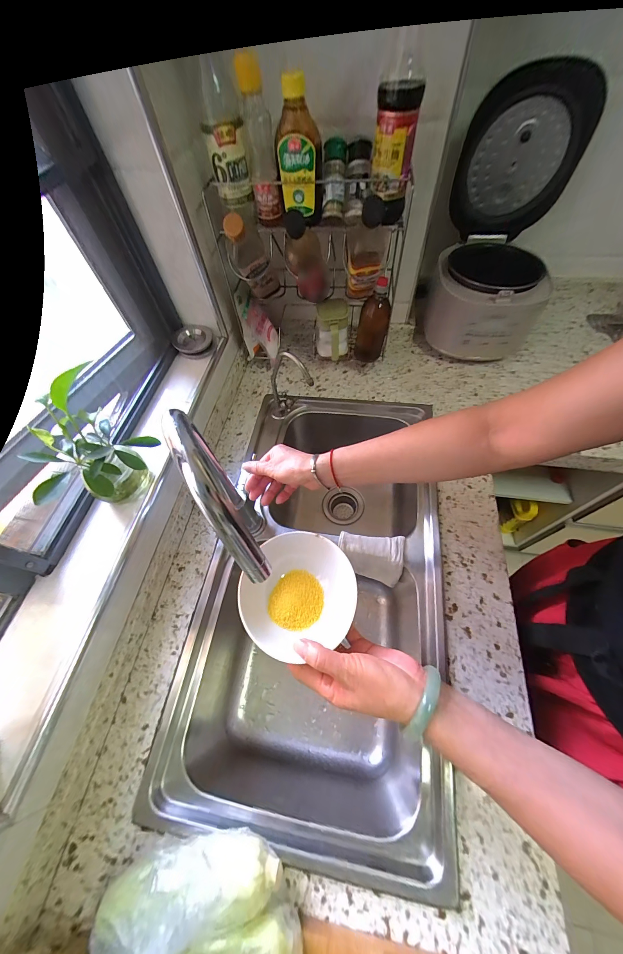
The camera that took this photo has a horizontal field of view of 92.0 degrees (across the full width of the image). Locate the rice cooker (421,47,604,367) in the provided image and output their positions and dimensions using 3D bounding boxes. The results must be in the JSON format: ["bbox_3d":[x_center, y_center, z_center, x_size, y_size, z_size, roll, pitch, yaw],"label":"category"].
[{"bbox_3d":[0.414,-0.519,0.661,0.238,0.412,0.331,14,62,12],"label":"rice cooker"}]

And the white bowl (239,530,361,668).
[{"bbox_3d":[-0.016,0.138,0.357,0.133,0.049,0.129,-2,60,3],"label":"white bowl"}]

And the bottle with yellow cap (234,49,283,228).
[{"bbox_3d":[-0.082,-0.520,0.483,0.043,0.183,0.050,-8,60,-1],"label":"bottle with yellow cap"}]

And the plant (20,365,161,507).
[{"bbox_3d":[-0.297,-0.035,0.416,0.133,0.192,0.119,-35,64,-15],"label":"plant"}]

